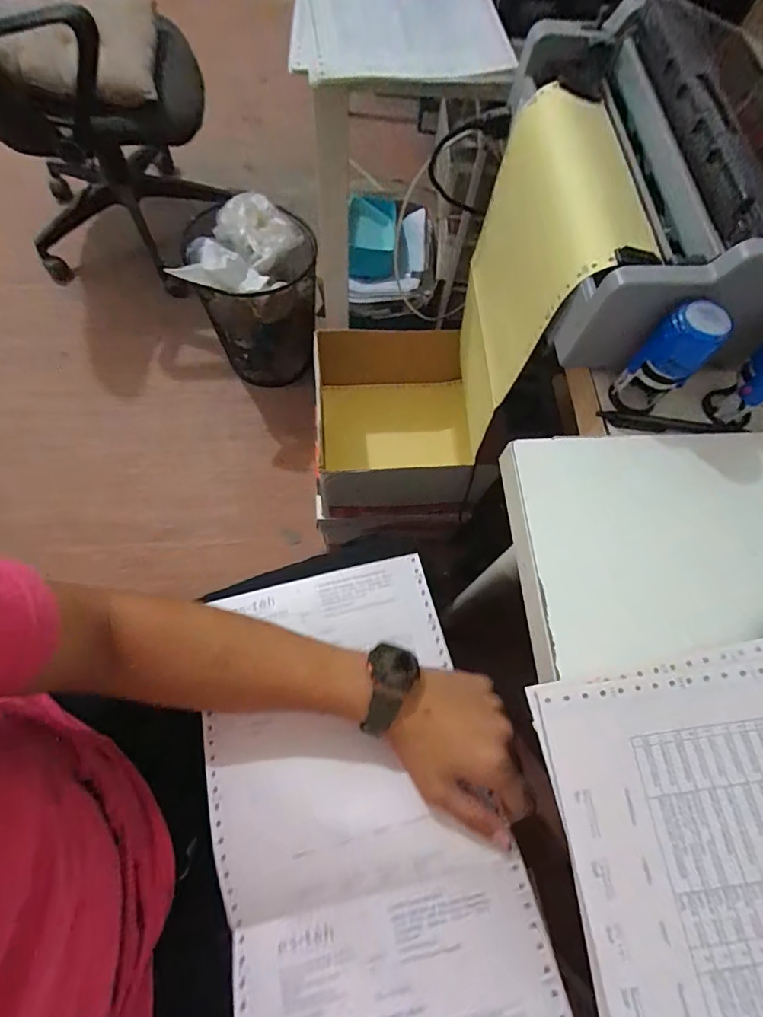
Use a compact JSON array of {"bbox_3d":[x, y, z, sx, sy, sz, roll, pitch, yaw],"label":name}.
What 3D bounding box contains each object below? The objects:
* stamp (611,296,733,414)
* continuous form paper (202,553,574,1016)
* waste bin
[{"bbox_3d":[0.241,-0.124,0.394,0.042,0.098,0.043,1,68,-3],"label":"stamp"},{"bbox_3d":[-0.011,0.293,0.363,0.235,0.076,0.520,-12,56,-6],"label":"continuous form paper"},{"bbox_3d":[-0.283,-0.499,1.114,0.265,0.358,0.239,-2,68,-5],"label":"waste bin"}]

